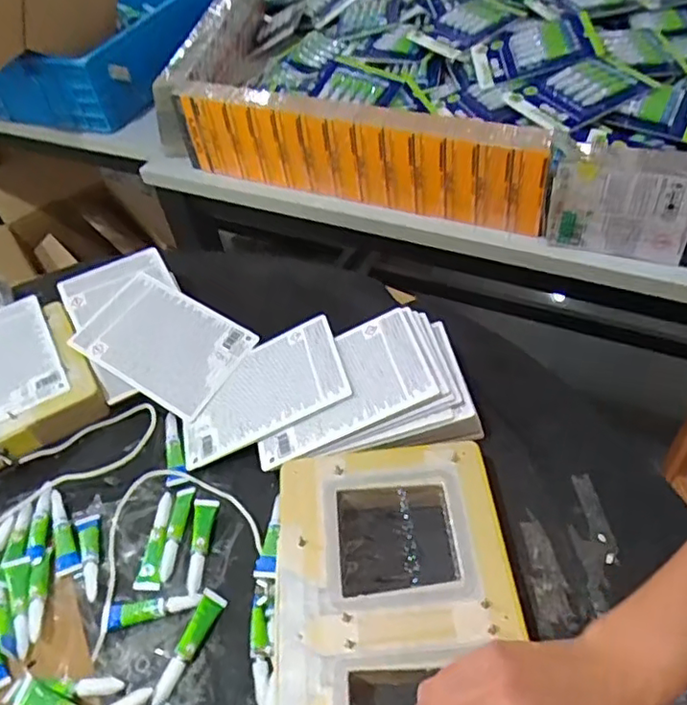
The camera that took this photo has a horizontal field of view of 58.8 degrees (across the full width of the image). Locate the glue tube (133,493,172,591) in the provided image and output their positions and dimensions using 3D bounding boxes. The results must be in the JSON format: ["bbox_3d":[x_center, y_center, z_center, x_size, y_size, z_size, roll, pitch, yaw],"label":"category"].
[{"bbox_3d":[-0.159,0.159,0.520,0.021,0.009,0.083,-3,48,6],"label":"glue tube"}]

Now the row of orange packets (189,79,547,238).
[{"bbox_3d":[0.007,-0.262,0.790,0.516,0.127,0.049,20,53,24],"label":"row of orange packets"}]

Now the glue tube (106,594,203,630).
[{"bbox_3d":[-0.149,0.202,0.477,0.074,0.011,0.019,-8,47,2],"label":"glue tube"}]

